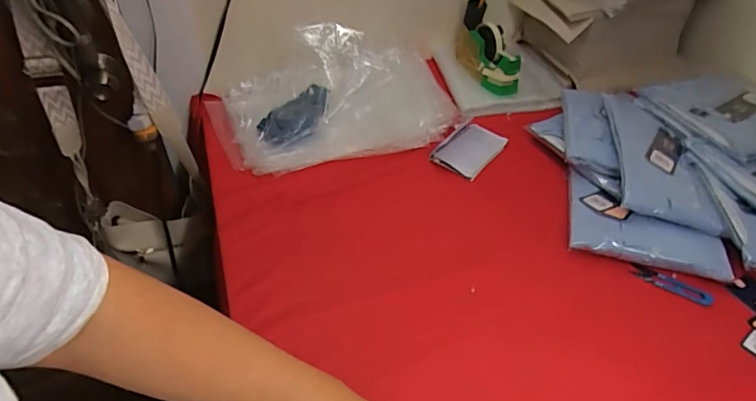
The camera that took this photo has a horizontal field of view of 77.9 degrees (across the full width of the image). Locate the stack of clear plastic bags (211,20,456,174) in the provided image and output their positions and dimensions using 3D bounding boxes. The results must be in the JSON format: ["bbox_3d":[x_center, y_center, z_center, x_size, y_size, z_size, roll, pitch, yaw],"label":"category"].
[{"bbox_3d":[-0.088,-0.206,0.917,0.462,0.090,0.326,-10,46,-16],"label":"stack of clear plastic bags"}]

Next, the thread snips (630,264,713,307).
[{"bbox_3d":[0.411,0.118,0.655,0.101,0.007,0.023,28,48,22],"label":"thread snips"}]

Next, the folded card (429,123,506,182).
[{"bbox_3d":[0.170,-0.100,0.864,0.095,0.018,0.138,28,48,22],"label":"folded card"}]

